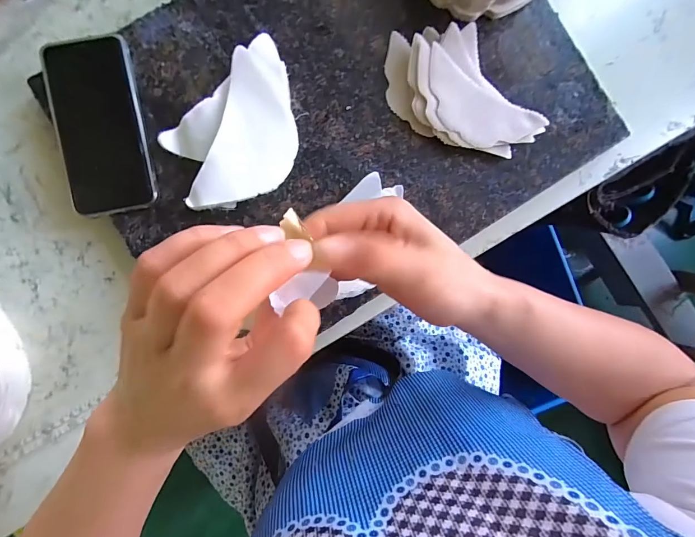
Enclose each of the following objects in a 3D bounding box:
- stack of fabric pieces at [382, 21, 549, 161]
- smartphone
[{"bbox_3d":[0.110,-0.175,0.361,0.108,0.021,0.157,-36,91,-4],"label":"stack of fabric pieces"},{"bbox_3d":[-0.234,-0.135,0.339,0.078,0.011,0.162,-12,91,-2],"label":"smartphone"}]

